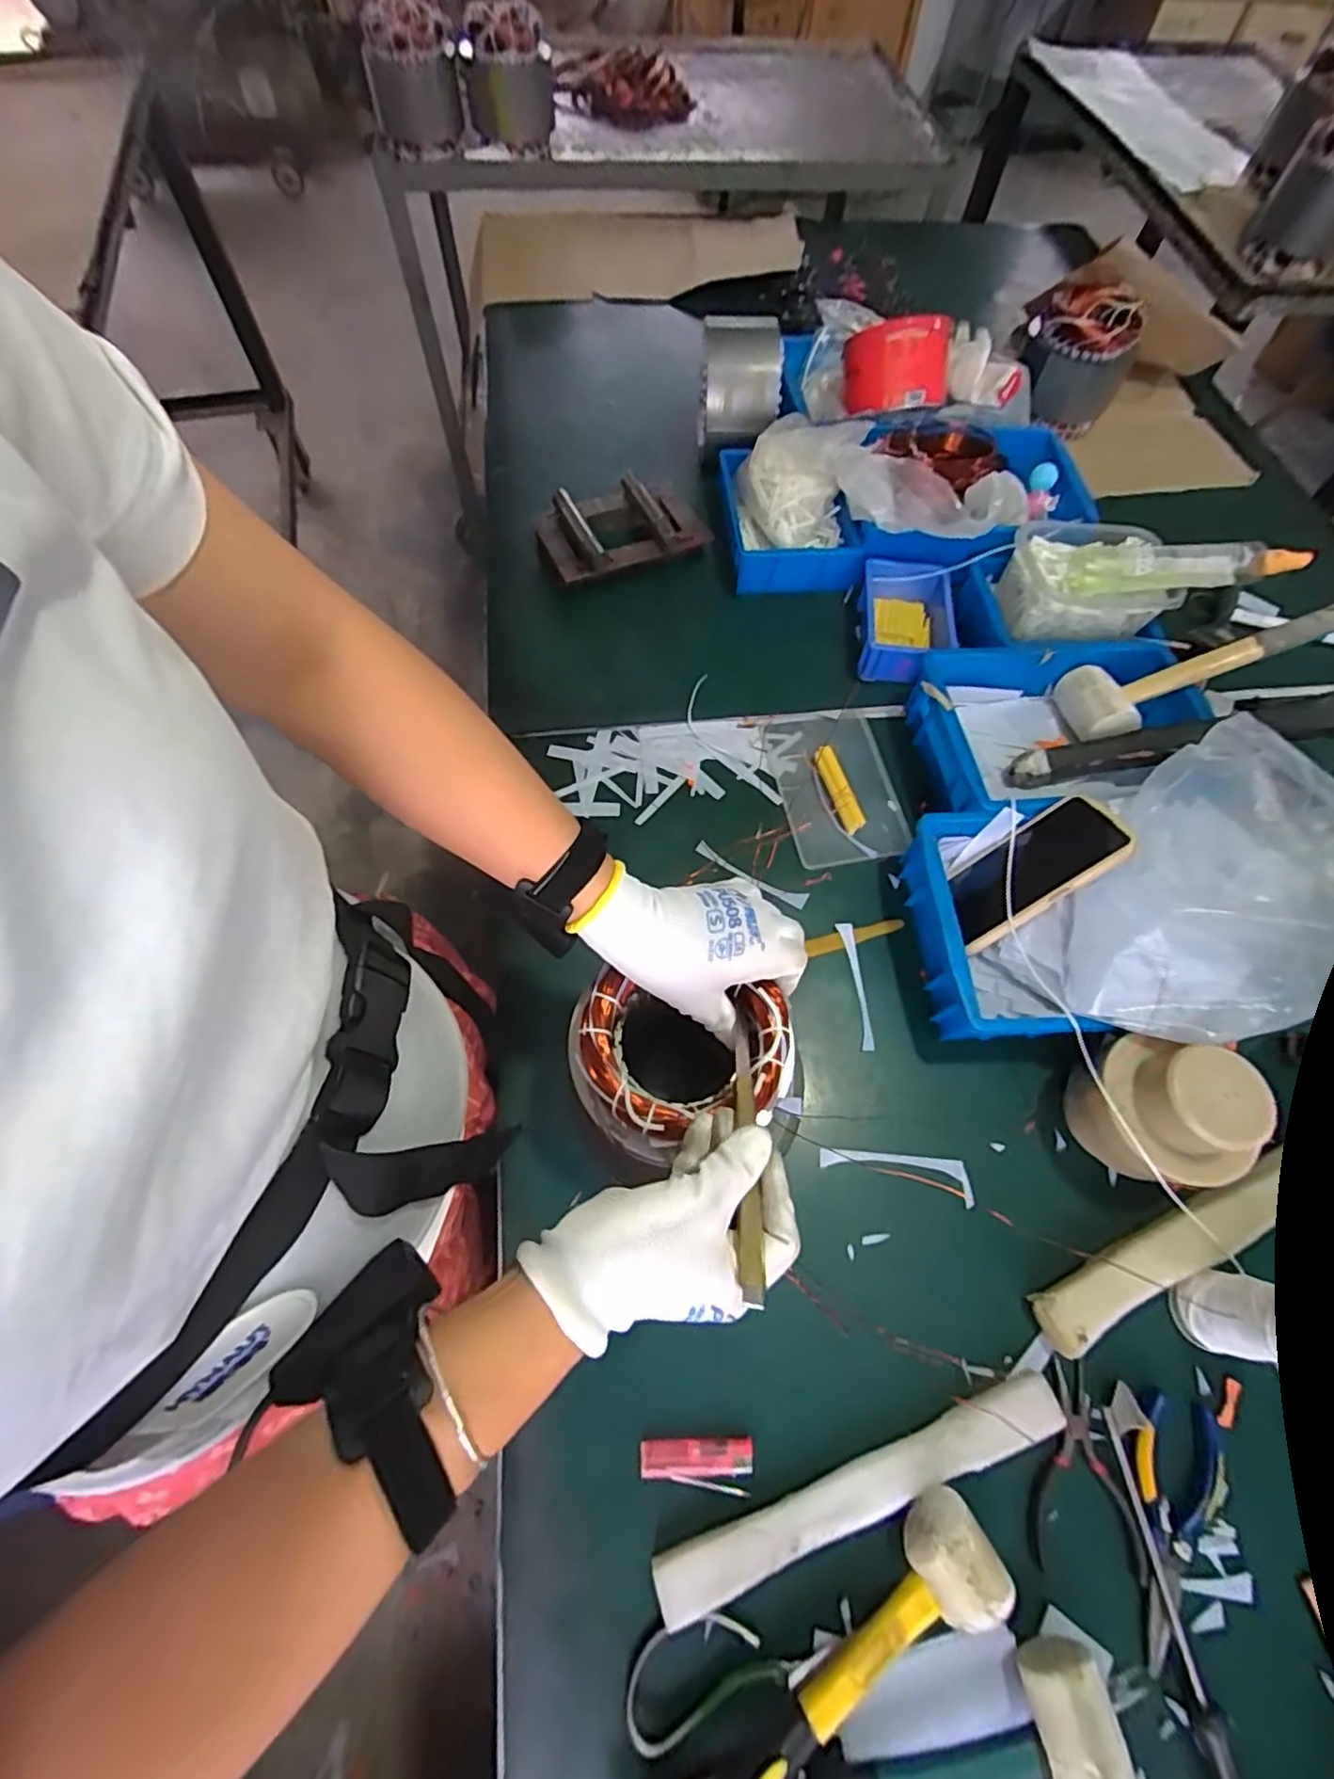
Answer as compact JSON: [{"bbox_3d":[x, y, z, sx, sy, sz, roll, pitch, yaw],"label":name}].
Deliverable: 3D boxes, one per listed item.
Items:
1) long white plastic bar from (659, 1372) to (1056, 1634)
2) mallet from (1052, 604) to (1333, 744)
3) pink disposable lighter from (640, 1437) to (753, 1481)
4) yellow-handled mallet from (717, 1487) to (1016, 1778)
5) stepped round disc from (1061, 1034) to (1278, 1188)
[{"bbox_3d":[0.135,0.405,0.443,0.295,0.025,0.033,-18,66,-10],"label":"long white plastic bar"},{"bbox_3d":[0.551,-0.226,0.647,0.305,0.049,0.097,-18,64,16],"label":"mallet"},{"bbox_3d":[0.020,0.396,0.455,0.076,0.010,0.021,-1,65,-2],"label":"pink disposable lighter"},{"bbox_3d":[0.089,0.487,0.387,0.279,0.053,0.056,-32,70,-16],"label":"yellow-handled mallet"},{"bbox_3d":[0.367,0.170,0.504,0.094,0.130,0.090,1,64,-2],"label":"stepped round disc"}]

